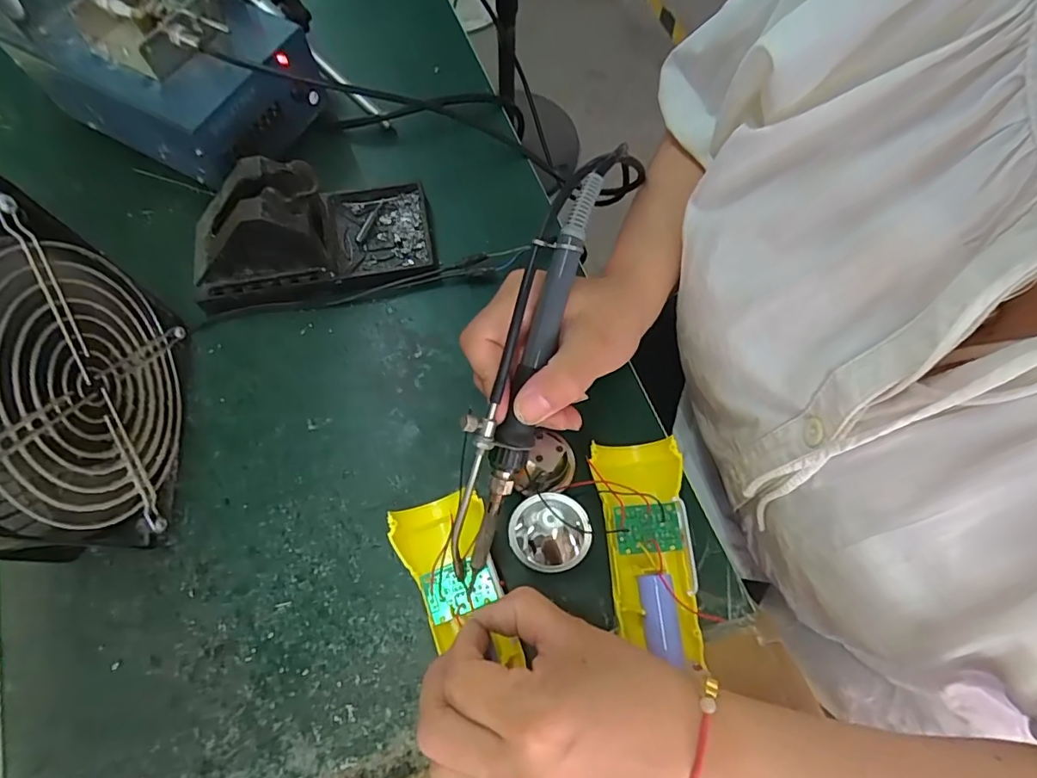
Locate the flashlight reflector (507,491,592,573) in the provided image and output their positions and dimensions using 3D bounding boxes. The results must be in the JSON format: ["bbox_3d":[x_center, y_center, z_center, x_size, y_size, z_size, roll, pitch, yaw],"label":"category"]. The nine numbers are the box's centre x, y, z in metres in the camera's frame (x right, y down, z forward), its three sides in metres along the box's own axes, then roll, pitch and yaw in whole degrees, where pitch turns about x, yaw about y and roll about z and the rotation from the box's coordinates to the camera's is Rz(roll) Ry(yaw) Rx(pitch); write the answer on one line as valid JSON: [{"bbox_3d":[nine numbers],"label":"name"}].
[{"bbox_3d":[0.018,0.077,0.292,0.042,0.024,0.042,0,92,5],"label":"flashlight reflector"}]

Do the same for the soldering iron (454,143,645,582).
[{"bbox_3d":[0.008,-0.013,0.248,0.039,0.024,0.215,18,93,6],"label":"soldering iron"}]

